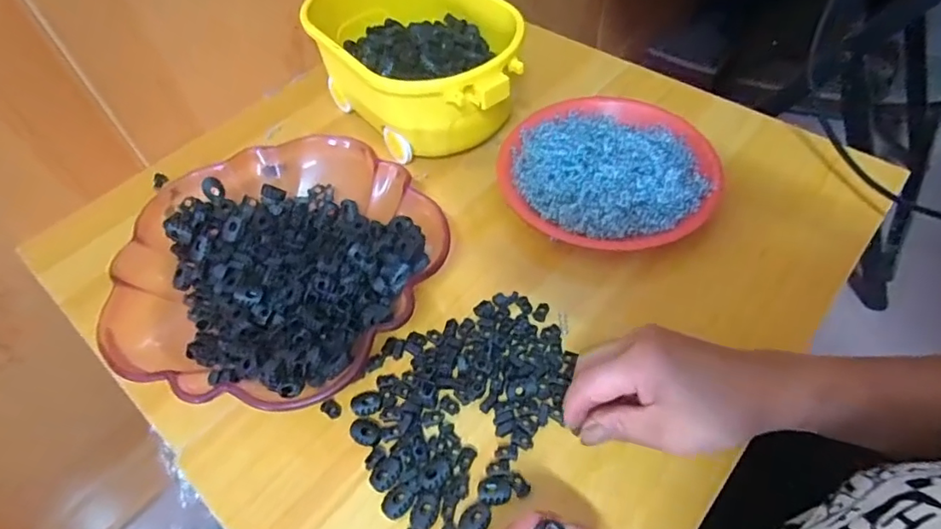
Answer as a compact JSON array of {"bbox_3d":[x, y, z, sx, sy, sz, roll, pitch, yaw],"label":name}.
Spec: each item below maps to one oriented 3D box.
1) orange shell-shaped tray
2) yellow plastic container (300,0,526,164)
[{"bbox_3d":[-0.155,-0.008,0.450,0.261,0.050,0.262,14,56,13],"label":"orange shell-shaped tray"},{"bbox_3d":[-0.054,-0.211,0.561,0.162,0.092,0.248,-33,59,-19],"label":"yellow plastic container"}]

